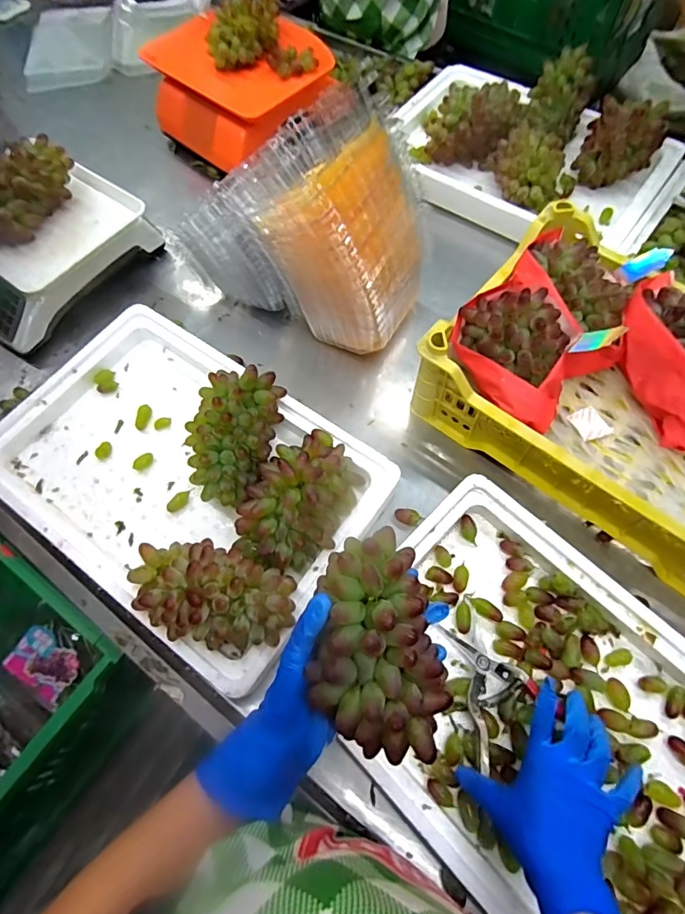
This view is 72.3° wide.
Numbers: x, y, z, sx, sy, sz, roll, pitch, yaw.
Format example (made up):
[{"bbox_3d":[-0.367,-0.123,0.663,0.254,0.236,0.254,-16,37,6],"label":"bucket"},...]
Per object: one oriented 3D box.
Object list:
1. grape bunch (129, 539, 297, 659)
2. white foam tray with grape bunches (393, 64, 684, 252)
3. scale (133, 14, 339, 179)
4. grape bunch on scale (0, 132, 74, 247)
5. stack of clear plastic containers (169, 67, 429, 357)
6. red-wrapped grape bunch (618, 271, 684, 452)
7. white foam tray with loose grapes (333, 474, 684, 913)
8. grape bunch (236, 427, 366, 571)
[{"bbox_3d":[-0.130,0.141,0.475,0.167,0.082,0.091,22,68,11],"label":"grape bunch"},{"bbox_3d":[0.300,-0.515,0.773,0.440,0.102,0.284,31,70,15],"label":"white foam tray with grape bunches"},{"bbox_3d":[-0.172,-0.623,0.804,0.236,0.136,0.241,42,73,18],"label":"scale"},{"bbox_3d":[-0.444,-0.365,0.636,0.079,0.078,0.164,23,68,12],"label":"grape bunch on scale"},{"bbox_3d":[-0.046,-0.298,0.592,0.288,0.221,0.160,27,69,13],"label":"stack of clear plastic containers"},{"bbox_3d":[0.391,-0.115,0.534,0.109,0.076,0.203,-14,66,-5],"label":"red-wrapped grape bunch"},{"bbox_3d":[0.208,0.254,0.443,0.443,0.043,0.306,39,72,17],"label":"white foam tray with loose grapes"},{"bbox_3d":[-0.044,0.038,0.509,0.108,0.063,0.166,21,67,11],"label":"grape bunch"}]

